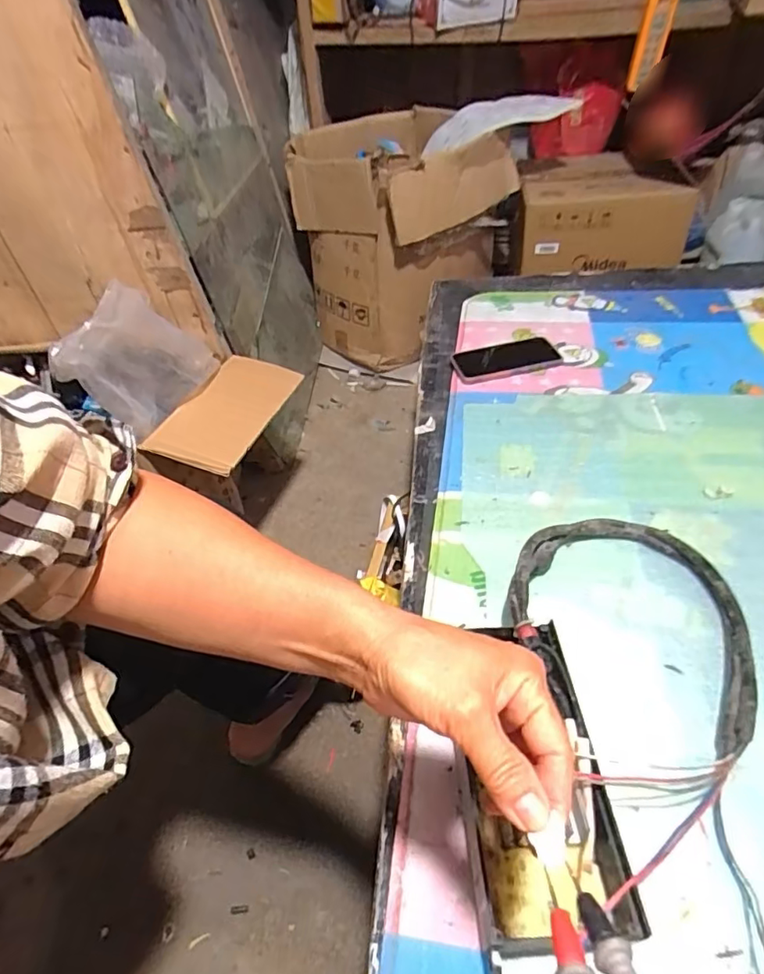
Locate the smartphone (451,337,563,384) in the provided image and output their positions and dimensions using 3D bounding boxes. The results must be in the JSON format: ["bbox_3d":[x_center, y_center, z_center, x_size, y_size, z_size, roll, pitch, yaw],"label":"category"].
[{"bbox_3d":[0.185,-0.189,0.809,0.152,0.015,0.066,-12,44,-5],"label":"smartphone"}]

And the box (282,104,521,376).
[{"bbox_3d":[0.047,-0.587,1.316,0.417,0.441,0.388,34,58,31],"label":"box"}]

